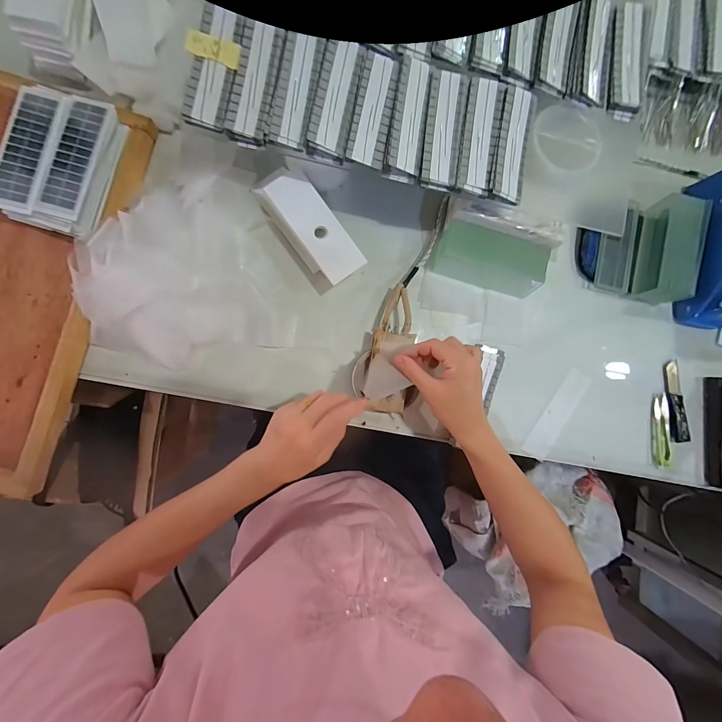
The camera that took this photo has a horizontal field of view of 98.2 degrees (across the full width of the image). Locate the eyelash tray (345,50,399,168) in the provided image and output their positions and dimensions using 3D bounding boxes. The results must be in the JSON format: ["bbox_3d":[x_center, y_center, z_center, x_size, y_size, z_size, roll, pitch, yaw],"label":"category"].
[{"bbox_3d":[0.015,-0.277,0.343,0.040,0.006,0.128,11,87,-4],"label":"eyelash tray"}]

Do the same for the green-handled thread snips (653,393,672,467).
[{"bbox_3d":[0.445,0.102,0.462,0.020,0.006,0.102,2,88,-5],"label":"green-handled thread snips"}]

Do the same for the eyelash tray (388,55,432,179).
[{"bbox_3d":[0.055,-0.273,0.347,0.036,0.010,0.125,8,87,-4],"label":"eyelash tray"}]

